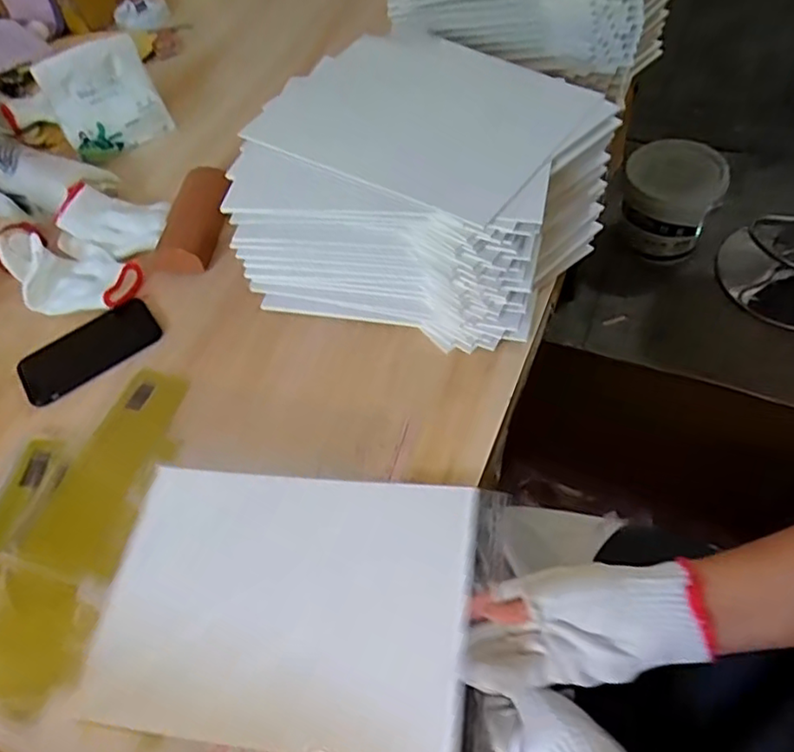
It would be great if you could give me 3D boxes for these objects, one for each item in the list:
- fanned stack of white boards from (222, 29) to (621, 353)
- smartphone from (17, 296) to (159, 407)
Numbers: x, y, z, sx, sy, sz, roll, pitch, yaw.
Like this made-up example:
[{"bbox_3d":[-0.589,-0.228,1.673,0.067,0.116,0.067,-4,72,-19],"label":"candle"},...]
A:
[{"bbox_3d":[0.018,-0.179,0.659,0.314,0.174,0.285,26,61,24],"label":"fanned stack of white boards"},{"bbox_3d":[-0.350,-0.032,0.713,0.152,0.009,0.076,-35,57,-15],"label":"smartphone"}]

